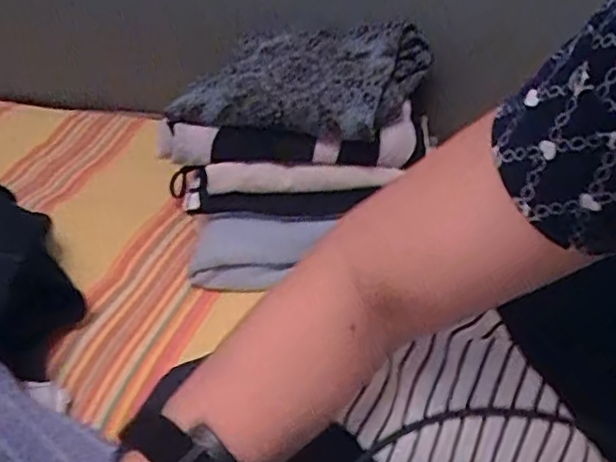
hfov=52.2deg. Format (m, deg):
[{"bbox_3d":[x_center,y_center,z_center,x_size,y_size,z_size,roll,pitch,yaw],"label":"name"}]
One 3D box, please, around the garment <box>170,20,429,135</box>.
[{"bbox_3d":[0.001,-0.161,0.643,0.224,0.046,0.185,11,43,12],"label":"garment"}]

